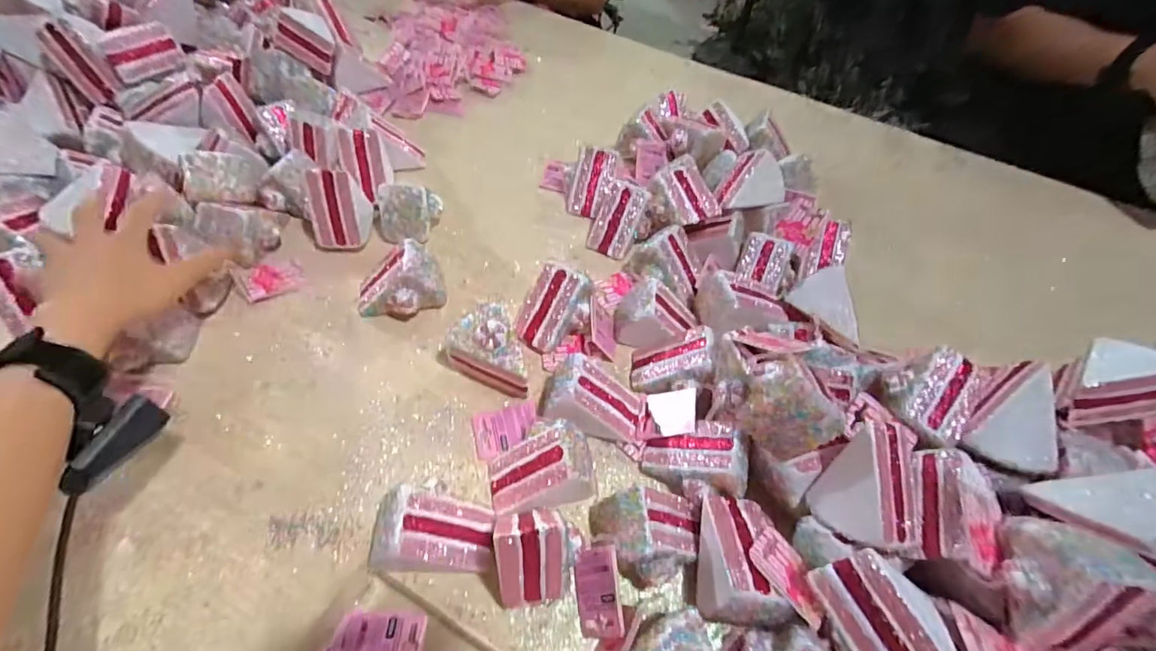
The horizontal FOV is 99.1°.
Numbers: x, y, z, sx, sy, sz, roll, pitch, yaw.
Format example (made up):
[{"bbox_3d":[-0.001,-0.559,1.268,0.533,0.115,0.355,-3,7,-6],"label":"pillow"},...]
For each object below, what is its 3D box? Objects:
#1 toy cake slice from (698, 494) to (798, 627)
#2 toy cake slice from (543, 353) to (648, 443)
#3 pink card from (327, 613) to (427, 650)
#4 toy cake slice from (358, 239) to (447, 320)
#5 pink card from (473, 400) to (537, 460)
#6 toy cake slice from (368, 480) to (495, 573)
[{"bbox_3d":[0.124,0.173,0.371,0.055,0.049,0.092,6,54,0],"label":"toy cake slice"},{"bbox_3d":[0.019,0.070,0.444,0.092,0.058,0.069,9,54,2],"label":"toy cake slice"},{"bbox_3d":[-0.141,0.225,0.343,0.062,0.005,0.044,5,37,-7],"label":"pink card"},{"bbox_3d":[-0.184,-0.042,0.506,0.086,0.063,0.055,-13,57,-13],"label":"toy cake slice"},{"bbox_3d":[-0.065,0.096,0.455,0.059,0.006,0.043,-16,54,-10],"label":"pink card"},{"bbox_3d":[-0.105,0.153,0.372,0.075,0.062,0.064,-3,55,-7],"label":"toy cake slice"}]

